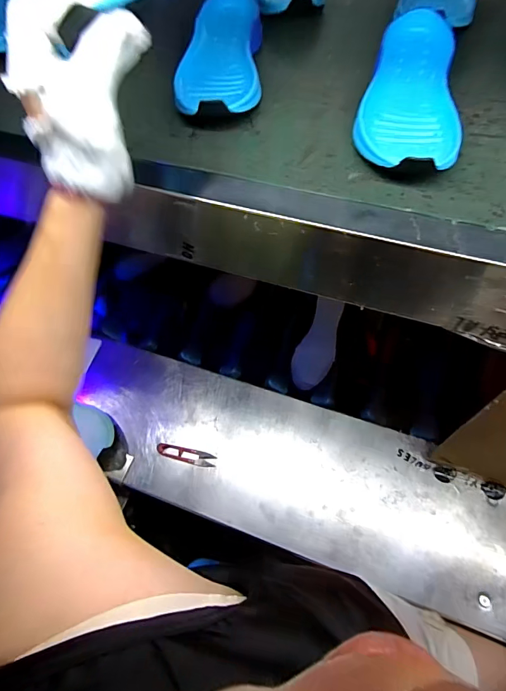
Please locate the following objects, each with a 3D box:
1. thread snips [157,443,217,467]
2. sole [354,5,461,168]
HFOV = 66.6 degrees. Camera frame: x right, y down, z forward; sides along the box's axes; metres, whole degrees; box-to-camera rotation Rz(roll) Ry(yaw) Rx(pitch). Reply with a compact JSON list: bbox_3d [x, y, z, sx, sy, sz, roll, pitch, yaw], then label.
[{"bbox_3d":[-0.111,0.181,0.638,0.099,0.004,0.023,12,60,11],"label":"thread snips"},{"bbox_3d":[0.163,-0.256,0.388,0.094,0.049,0.218,15,62,11],"label":"sole"}]

